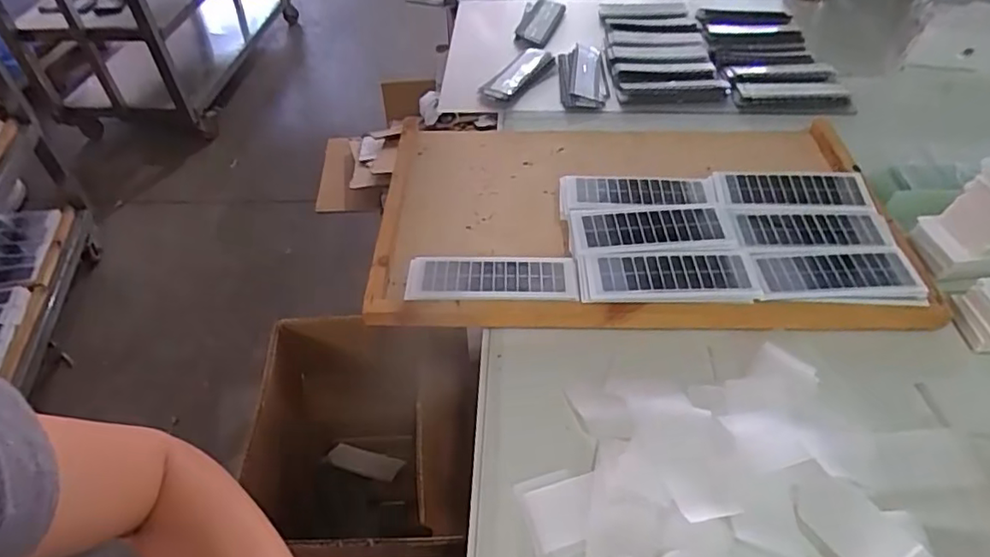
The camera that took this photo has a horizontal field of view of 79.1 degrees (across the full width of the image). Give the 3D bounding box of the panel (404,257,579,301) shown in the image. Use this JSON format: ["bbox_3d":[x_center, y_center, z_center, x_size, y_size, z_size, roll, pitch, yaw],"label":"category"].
[{"bbox_3d":[-0.003,-0.002,0.529,0.147,0.007,0.052,0,45,1],"label":"panel"}]

